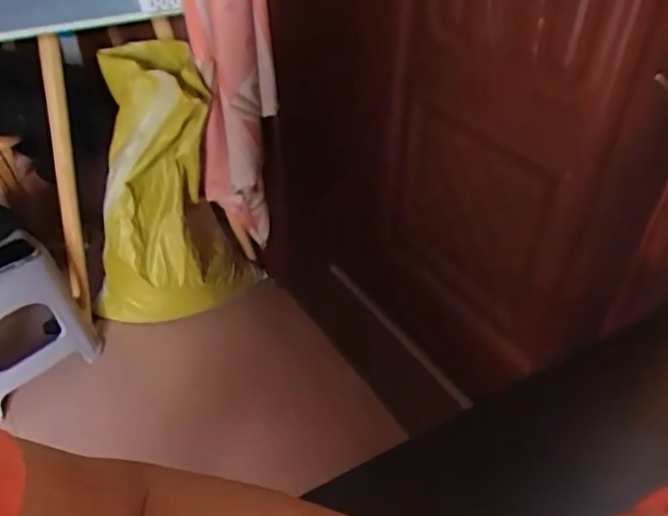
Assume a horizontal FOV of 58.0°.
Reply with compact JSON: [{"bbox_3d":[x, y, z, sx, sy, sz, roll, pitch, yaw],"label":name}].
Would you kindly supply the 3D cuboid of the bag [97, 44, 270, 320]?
[{"bbox_3d":[-0.379,-0.124,1.403,0.307,0.634,0.279,11,40,10],"label":"bag"}]

